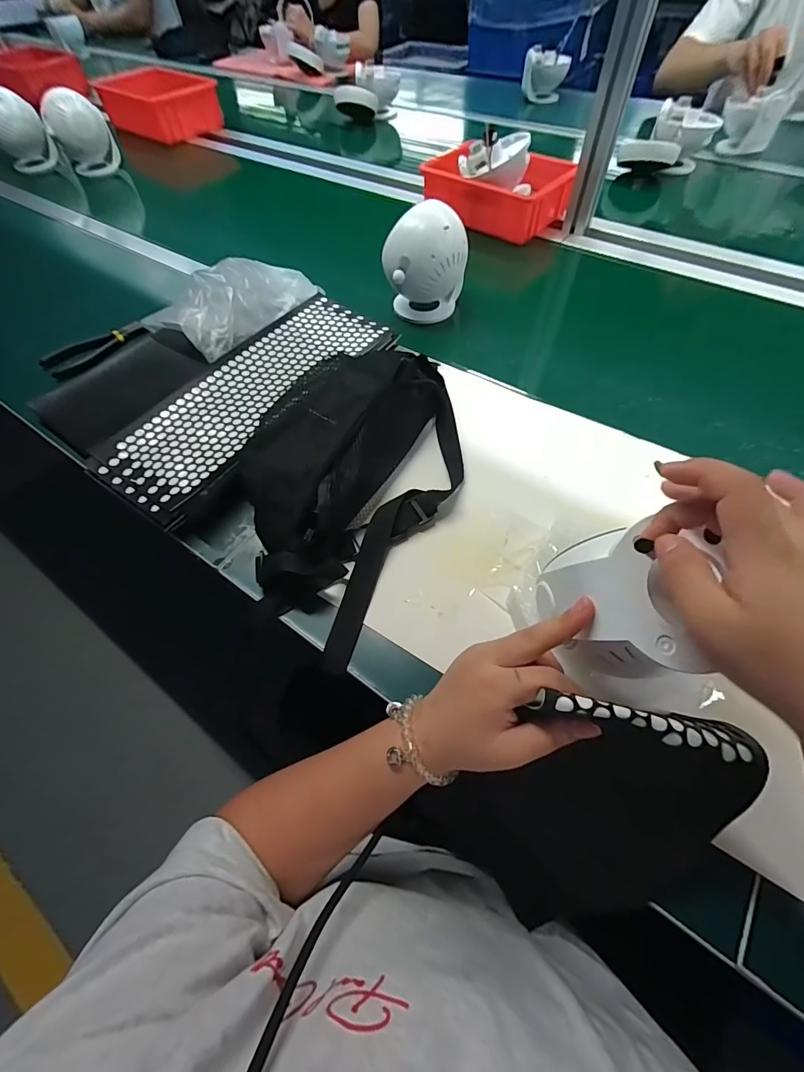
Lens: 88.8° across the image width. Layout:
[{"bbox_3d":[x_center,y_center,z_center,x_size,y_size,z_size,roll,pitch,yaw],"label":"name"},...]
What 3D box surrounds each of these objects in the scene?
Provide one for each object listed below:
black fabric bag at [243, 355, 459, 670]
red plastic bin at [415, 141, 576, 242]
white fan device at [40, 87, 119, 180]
[{"bbox_3d":[-0.059,-0.069,0.413,0.213,0.069,0.331,21,62,14],"label":"black fabric bag"},{"bbox_3d":[0.169,-0.624,0.740,0.238,0.080,0.141,30,64,18],"label":"red plastic bin"},{"bbox_3d":[-0.687,-0.867,0.877,0.112,0.113,0.092,-17,60,-9],"label":"white fan device"}]

